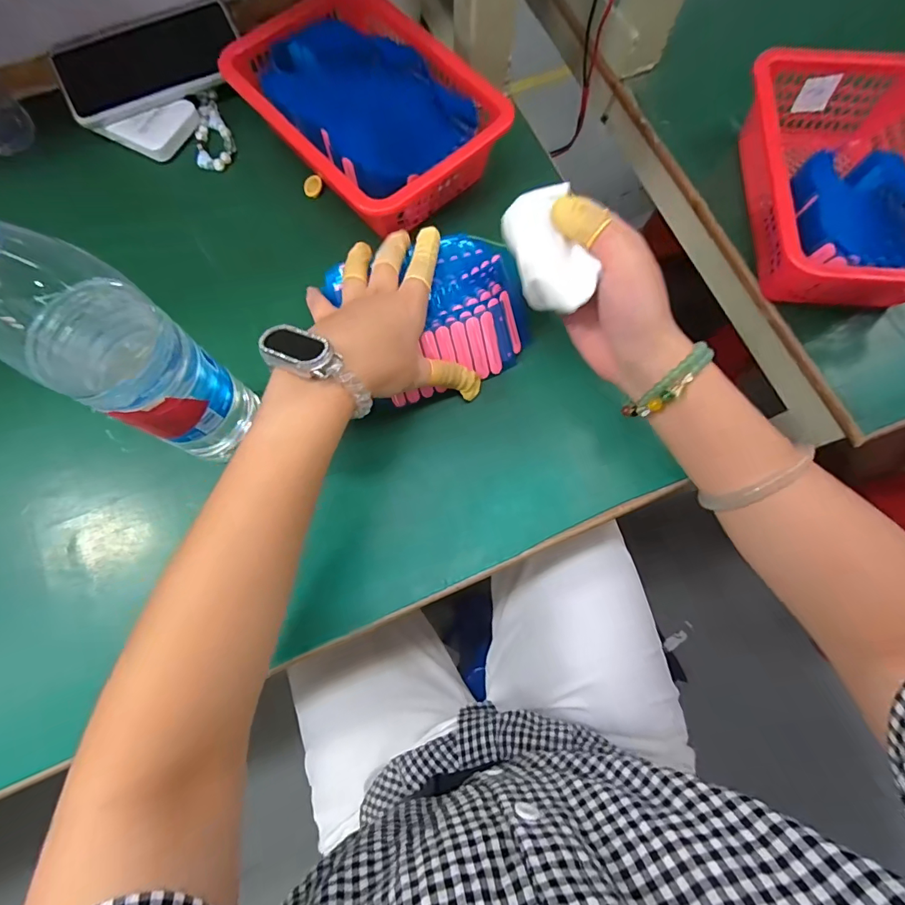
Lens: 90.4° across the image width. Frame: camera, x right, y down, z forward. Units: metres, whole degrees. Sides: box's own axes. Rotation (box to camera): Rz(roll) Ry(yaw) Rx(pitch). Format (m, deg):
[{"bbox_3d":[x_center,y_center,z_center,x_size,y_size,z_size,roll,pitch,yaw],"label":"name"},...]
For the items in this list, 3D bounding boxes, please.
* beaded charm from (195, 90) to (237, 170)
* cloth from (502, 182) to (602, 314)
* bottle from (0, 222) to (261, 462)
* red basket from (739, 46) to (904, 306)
[{"bbox_3d":[-0.230,-0.311,0.433,0.034,0.007,0.092,-13,76,-5],"label":"beaded charm"},{"bbox_3d":[0.061,-0.127,0.287,0.041,0.031,0.071,-18,76,-6],"label":"cloth"},{"bbox_3d":[-0.167,-0.051,0.224,0.055,0.180,0.061,34,77,7],"label":"bottle"},{"bbox_3d":[0.320,-0.218,0.374,0.146,0.074,0.214,3,75,0],"label":"red basket"}]

